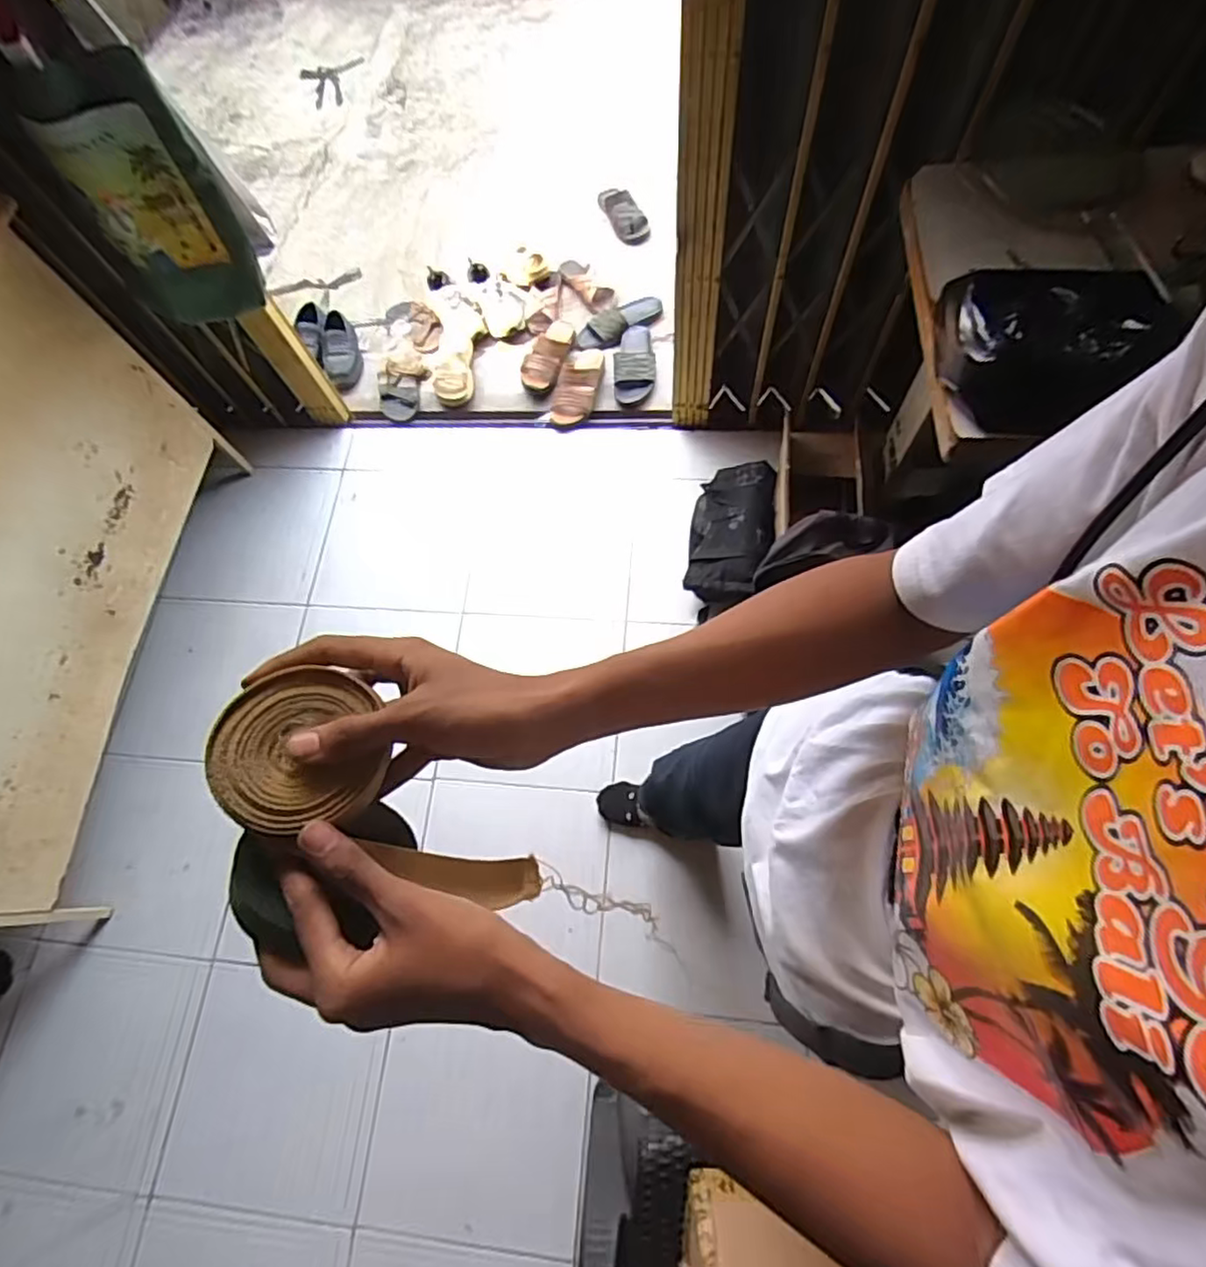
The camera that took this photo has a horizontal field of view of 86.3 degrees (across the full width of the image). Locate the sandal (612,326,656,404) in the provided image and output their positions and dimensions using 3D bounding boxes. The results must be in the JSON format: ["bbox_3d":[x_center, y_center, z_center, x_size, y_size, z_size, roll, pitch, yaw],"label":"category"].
[{"bbox_3d":[0.078,-0.734,1.739,0.118,0.058,0.225,0,70,4],"label":"sandal"}]

